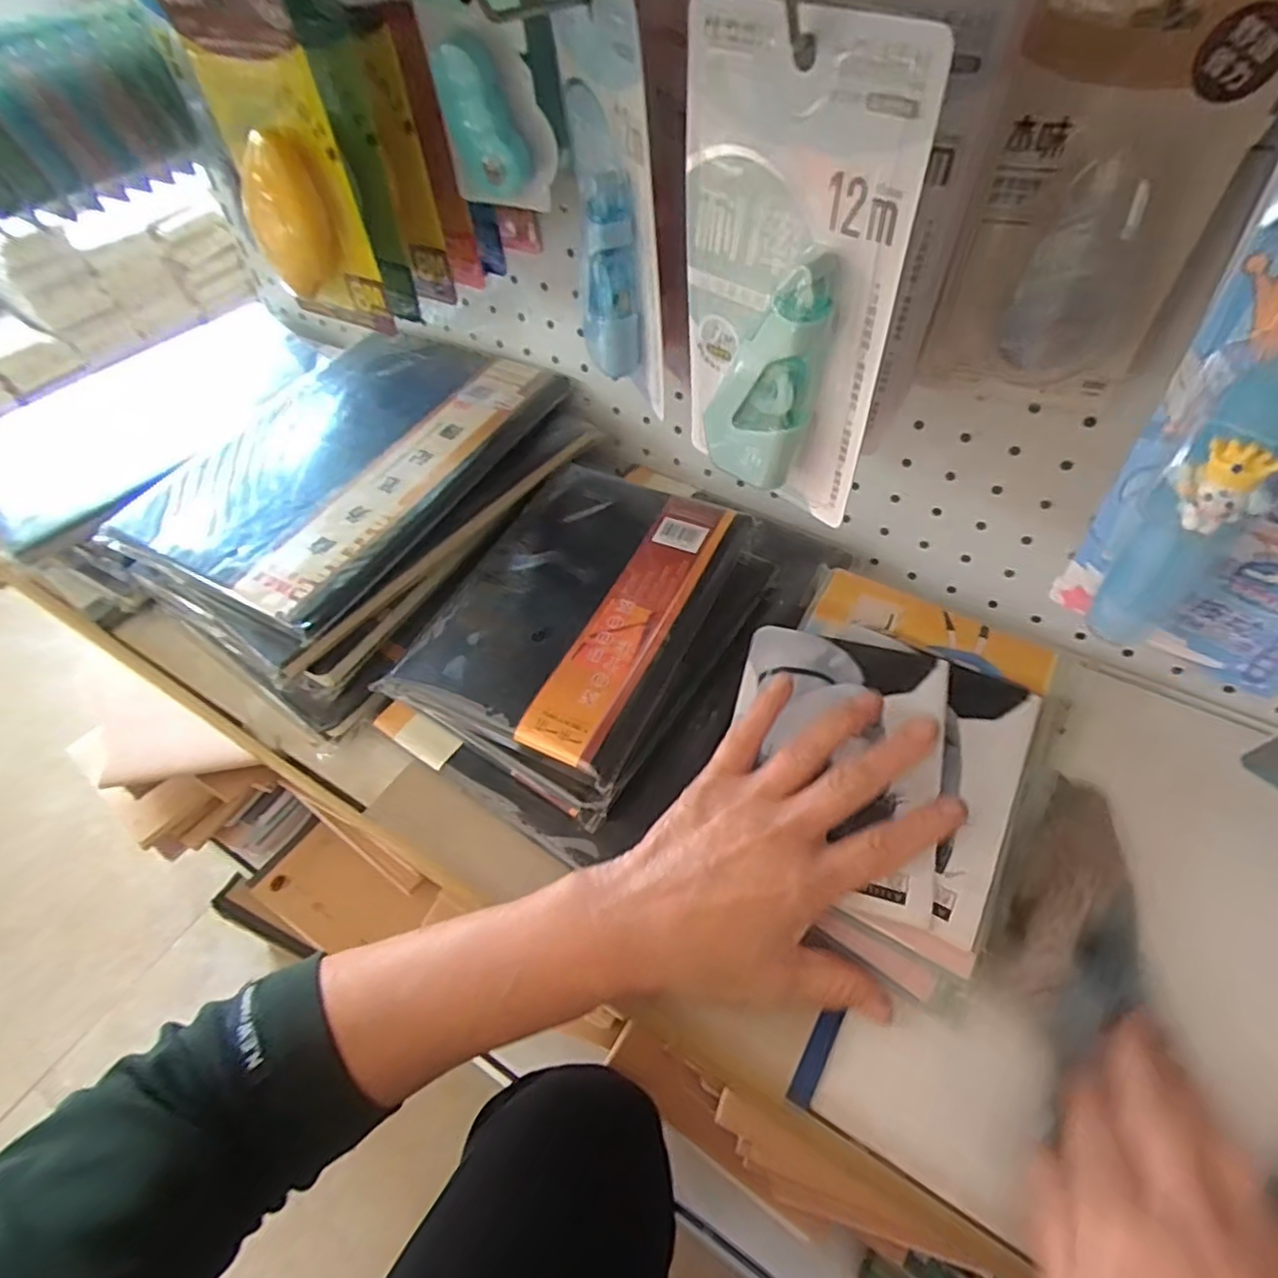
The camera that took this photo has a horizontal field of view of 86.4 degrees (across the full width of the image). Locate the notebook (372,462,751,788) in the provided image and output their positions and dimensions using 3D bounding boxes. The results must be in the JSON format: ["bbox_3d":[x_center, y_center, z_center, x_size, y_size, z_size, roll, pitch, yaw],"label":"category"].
[{"bbox_3d":[-0.034,-0.027,0.378,0.134,0.013,0.187,20,55,18],"label":"notebook"}]

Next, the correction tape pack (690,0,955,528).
[{"bbox_3d":[0.044,-0.114,0.229,0.082,0.142,0.022,36,61,27],"label":"correction tape pack"}]

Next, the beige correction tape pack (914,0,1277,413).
[{"bbox_3d":[0.163,-0.153,0.252,0.077,0.127,0.022,17,54,16],"label":"beige correction tape pack"}]

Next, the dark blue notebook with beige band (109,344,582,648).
[{"bbox_3d":[-0.176,-0.118,0.428,0.147,0.014,0.250,28,59,12],"label":"dark blue notebook with beige band"}]

